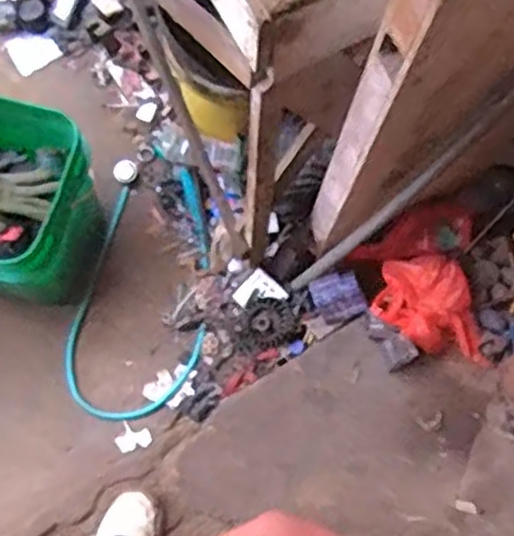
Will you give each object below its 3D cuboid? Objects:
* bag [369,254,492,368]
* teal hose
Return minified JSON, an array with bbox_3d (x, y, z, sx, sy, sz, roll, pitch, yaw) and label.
[{"bbox_3d":[0.329,0.085,1.388,0.184,0.070,0.214,-10,74,-4],"label":"bag"},{"bbox_3d":[-0.236,0.033,1.508,0.282,0.046,0.590,8,73,1],"label":"teal hose"}]

